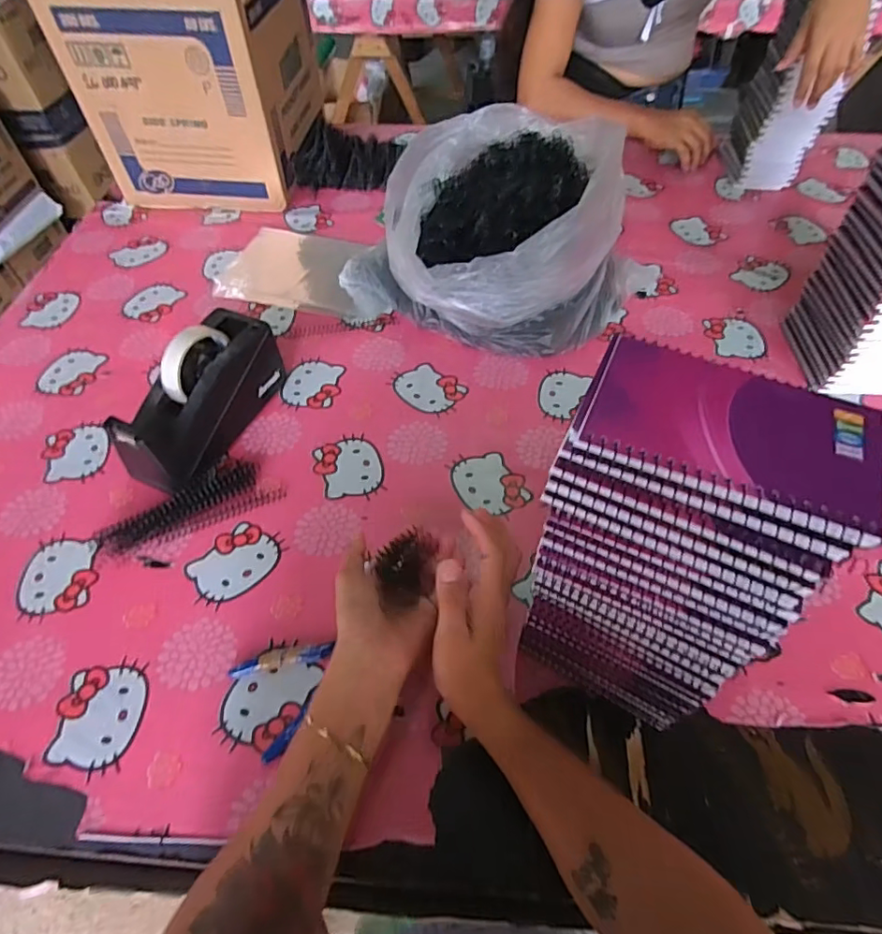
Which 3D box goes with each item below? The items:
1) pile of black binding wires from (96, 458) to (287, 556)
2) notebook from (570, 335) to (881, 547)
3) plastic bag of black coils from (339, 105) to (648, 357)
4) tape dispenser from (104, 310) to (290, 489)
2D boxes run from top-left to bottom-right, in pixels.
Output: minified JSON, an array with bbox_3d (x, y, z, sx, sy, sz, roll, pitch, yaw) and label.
[{"bbox_3d":[-0.261,0.033,0.557,0.177,0.016,0.067,-20,57,-13],"label":"pile of black binding wires"},{"bbox_3d":[0.137,-0.020,0.257,0.130,0.006,0.082,22,57,15],"label":"notebook"},{"bbox_3d":[0.085,-0.315,0.714,0.334,0.168,0.329,-38,62,-23],"label":"plastic bag of black coils"},{"bbox_3d":[-0.261,-0.072,0.580,0.071,0.114,0.211,19,57,14],"label":"tape dispenser"}]

